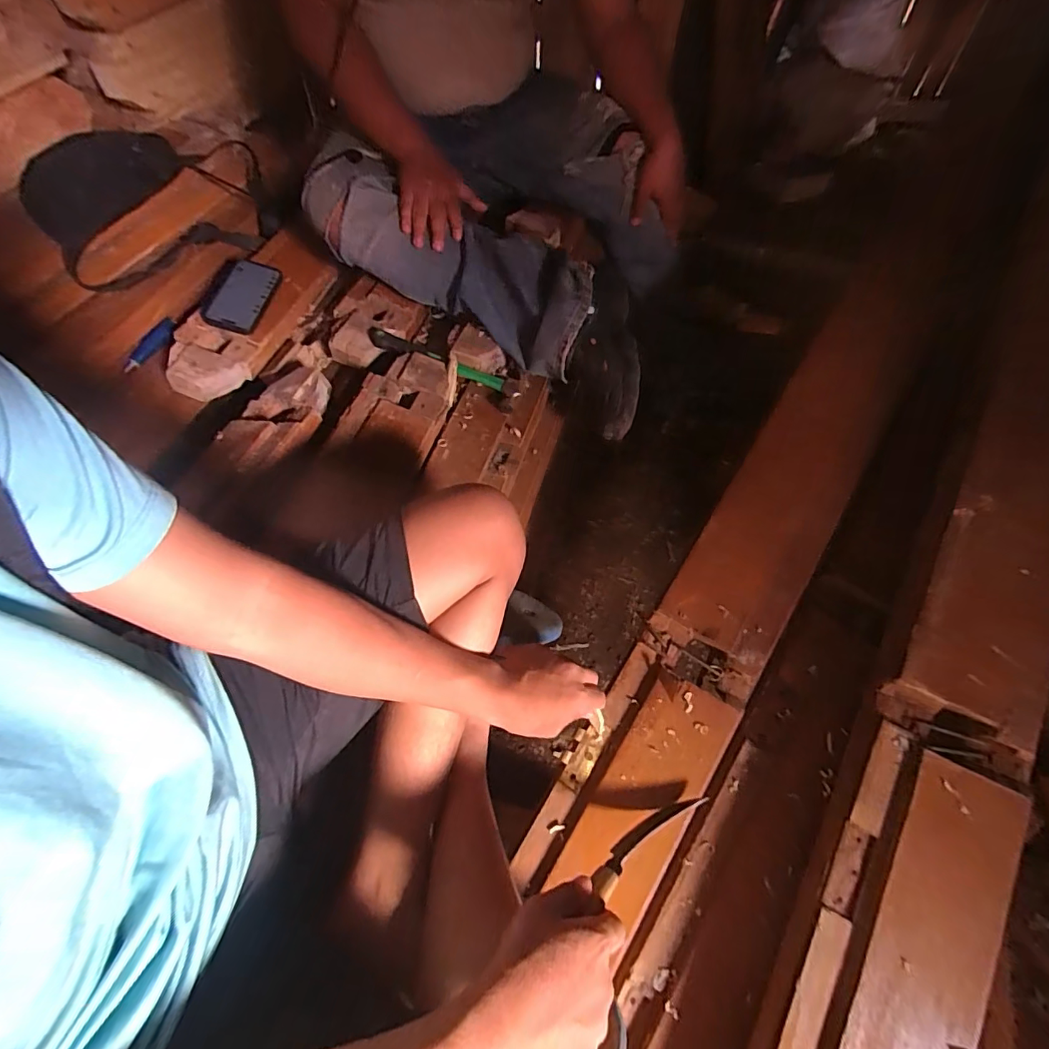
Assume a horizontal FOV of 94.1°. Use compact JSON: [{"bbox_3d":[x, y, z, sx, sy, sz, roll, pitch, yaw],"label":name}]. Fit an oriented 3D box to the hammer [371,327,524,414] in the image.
[{"bbox_3d":[-0.132,-0.265,0.802,0.282,0.042,0.064,25,62,14],"label":"hammer"}]

